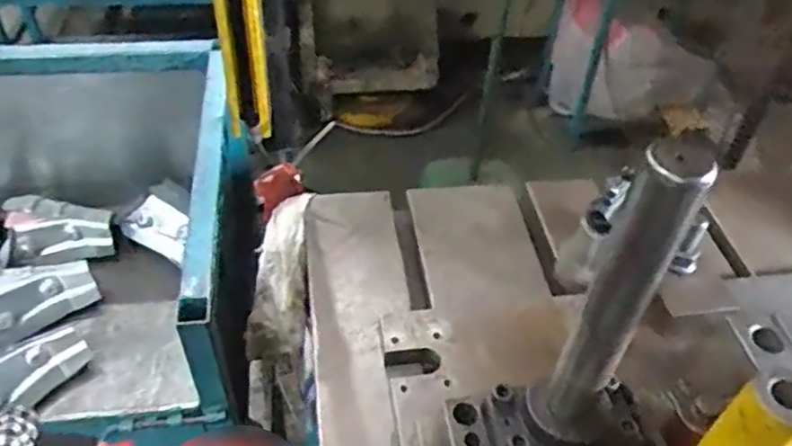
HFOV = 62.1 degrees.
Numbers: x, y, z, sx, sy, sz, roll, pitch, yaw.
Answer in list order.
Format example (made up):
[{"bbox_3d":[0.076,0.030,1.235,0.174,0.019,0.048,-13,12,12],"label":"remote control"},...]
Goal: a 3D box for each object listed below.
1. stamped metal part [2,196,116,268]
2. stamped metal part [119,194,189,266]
[{"bbox_3d":[-0.678,0.012,1.322,0.202,0.069,0.135,-9,47,-14],"label":"stamped metal part"},{"bbox_3d":[-0.481,0.005,1.340,0.142,0.100,0.026,22,8,4],"label":"stamped metal part"}]

